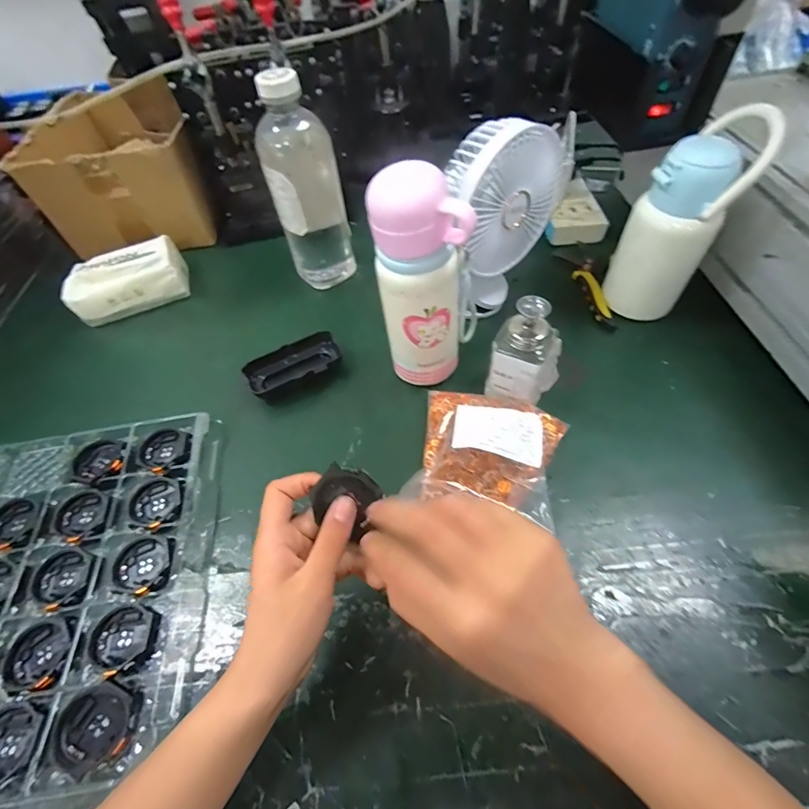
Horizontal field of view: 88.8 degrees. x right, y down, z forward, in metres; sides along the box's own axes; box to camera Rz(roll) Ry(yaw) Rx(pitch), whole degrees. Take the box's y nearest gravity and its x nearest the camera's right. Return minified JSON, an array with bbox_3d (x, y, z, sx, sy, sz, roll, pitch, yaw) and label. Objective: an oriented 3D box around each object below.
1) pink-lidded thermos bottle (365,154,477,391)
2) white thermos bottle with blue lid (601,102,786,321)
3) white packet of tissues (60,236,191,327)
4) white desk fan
[{"bbox_3d":[0.022,-0.109,0.393,0.088,0.213,0.076,1,55,5],"label":"pink-lidded thermos bottle"},{"bbox_3d":[0.291,-0.194,0.446,0.086,0.195,0.094,27,62,21],"label":"white thermos bottle with blue lid"},{"bbox_3d":[-0.383,-0.175,0.575,0.144,0.054,0.086,-25,57,-12],"label":"white packet of tissues"},{"bbox_3d":[0.105,-0.202,0.461,0.144,0.198,0.067,-39,61,-21],"label":"white desk fan"}]

